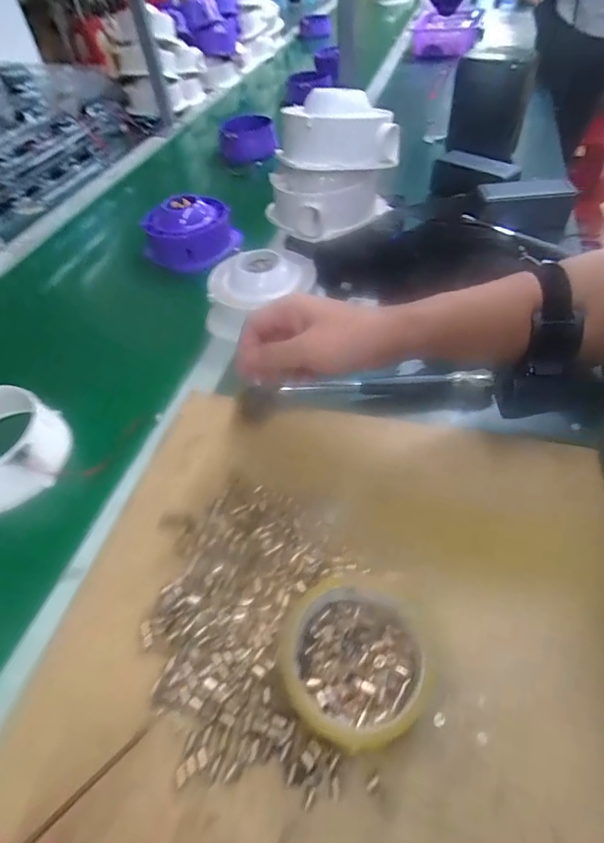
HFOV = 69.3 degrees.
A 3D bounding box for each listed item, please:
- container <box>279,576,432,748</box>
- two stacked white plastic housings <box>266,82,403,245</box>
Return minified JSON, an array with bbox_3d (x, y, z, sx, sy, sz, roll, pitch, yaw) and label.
[{"bbox_3d":[0.035,0.151,0.287,0.097,0.026,0.095,-3,50,4],"label":"container"},{"bbox_3d":[0.034,-0.312,0.527,0.143,0.126,0.124,-31,53,-19],"label":"two stacked white plastic housings"}]

